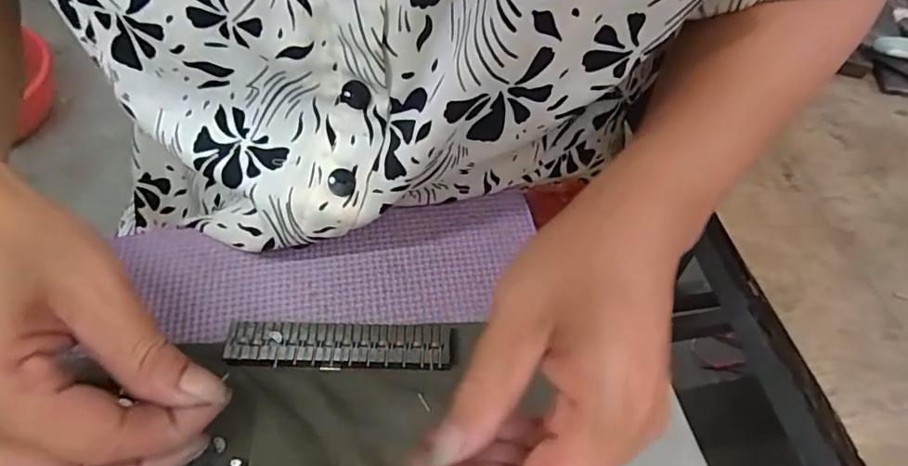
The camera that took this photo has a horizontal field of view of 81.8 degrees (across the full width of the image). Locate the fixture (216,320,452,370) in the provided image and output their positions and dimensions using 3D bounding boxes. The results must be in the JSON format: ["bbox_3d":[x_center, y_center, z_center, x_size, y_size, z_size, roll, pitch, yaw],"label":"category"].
[{"bbox_3d":[-0.051,0.050,0.235,0.097,0.010,0.021,0,57,0],"label":"fixture"}]

